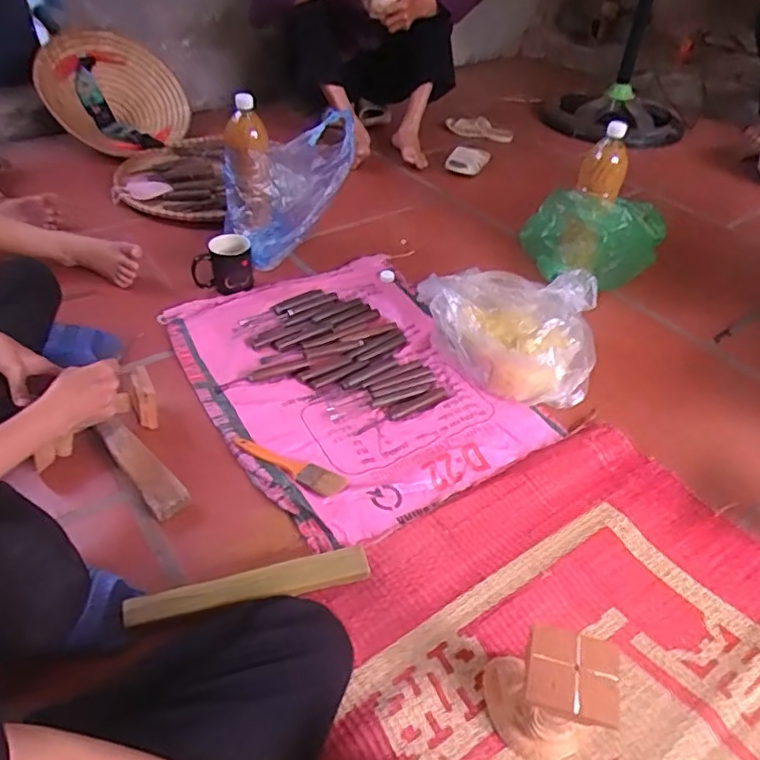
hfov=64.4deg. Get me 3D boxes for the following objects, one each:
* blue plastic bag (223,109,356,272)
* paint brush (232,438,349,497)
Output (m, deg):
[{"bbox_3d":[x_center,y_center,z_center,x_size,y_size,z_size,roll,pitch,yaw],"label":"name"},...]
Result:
[{"bbox_3d":[-0.169,-0.386,1.230,0.273,0.241,0.102,-28,50,-29],"label":"blue plastic bag"},{"bbox_3d":[-0.133,0.122,0.873,0.177,0.013,0.043,21,45,19],"label":"paint brush"}]

